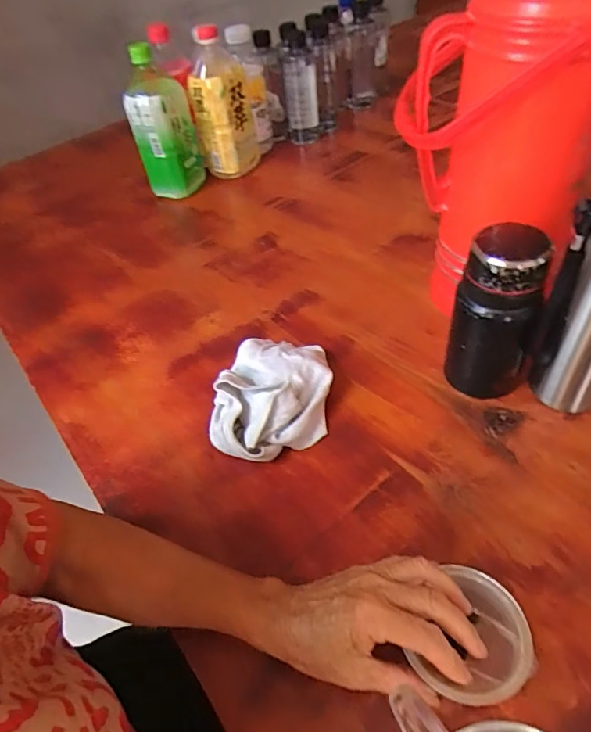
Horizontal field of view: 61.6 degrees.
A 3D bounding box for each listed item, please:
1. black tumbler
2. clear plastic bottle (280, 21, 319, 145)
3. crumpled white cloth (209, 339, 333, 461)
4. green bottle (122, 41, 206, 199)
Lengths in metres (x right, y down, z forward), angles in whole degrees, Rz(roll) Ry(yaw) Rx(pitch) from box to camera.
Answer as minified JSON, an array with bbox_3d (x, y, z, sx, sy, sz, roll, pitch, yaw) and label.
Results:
[{"bbox_3d":[0.182,-0.043,0.451,0.071,0.159,0.056,12,50,20],"label":"black tumbler"},{"bbox_3d":[0.009,-0.515,0.913,0.057,0.182,0.059,-7,46,3],"label":"clear plastic bottle"},{"bbox_3d":[-0.023,0.025,0.491,0.110,0.051,0.142,6,48,14],"label":"crumpled white cloth"},{"bbox_3d":[-0.213,-0.383,0.802,0.099,0.210,0.081,-18,47,-8],"label":"green bottle"}]

